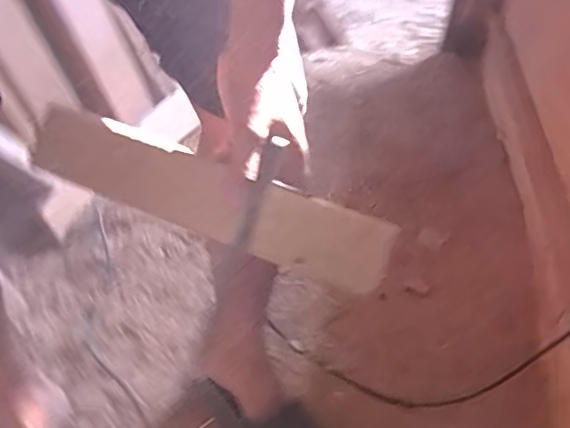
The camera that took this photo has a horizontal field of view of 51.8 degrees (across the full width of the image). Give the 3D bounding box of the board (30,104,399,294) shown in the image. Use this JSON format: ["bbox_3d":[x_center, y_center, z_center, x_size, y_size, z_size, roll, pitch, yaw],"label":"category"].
[{"bbox_3d":[-0.068,-0.012,0.499,0.318,0.064,0.016,20,3,8],"label":"board"}]

